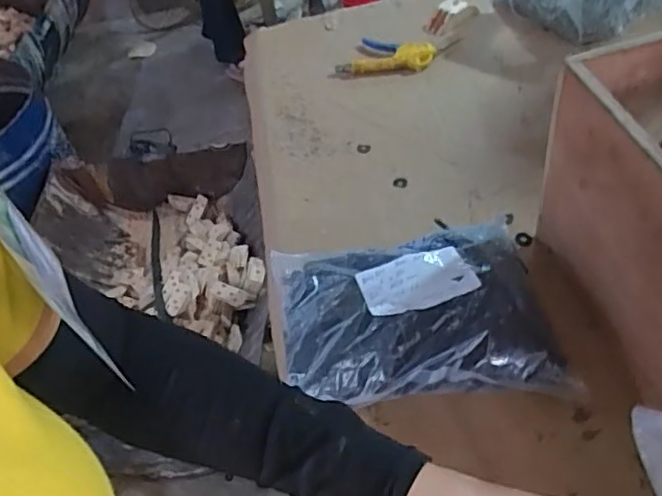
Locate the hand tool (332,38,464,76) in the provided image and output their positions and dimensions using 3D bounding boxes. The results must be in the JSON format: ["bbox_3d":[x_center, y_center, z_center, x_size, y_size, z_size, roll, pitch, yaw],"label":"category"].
[{"bbox_3d":[0.103,-0.299,0.963,0.177,0.026,0.076,6,50,11],"label":"hand tool"}]

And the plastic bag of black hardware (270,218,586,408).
[{"bbox_3d":[0.076,0.062,0.624,0.271,0.080,0.199,-8,50,2],"label":"plastic bag of black hardware"}]

